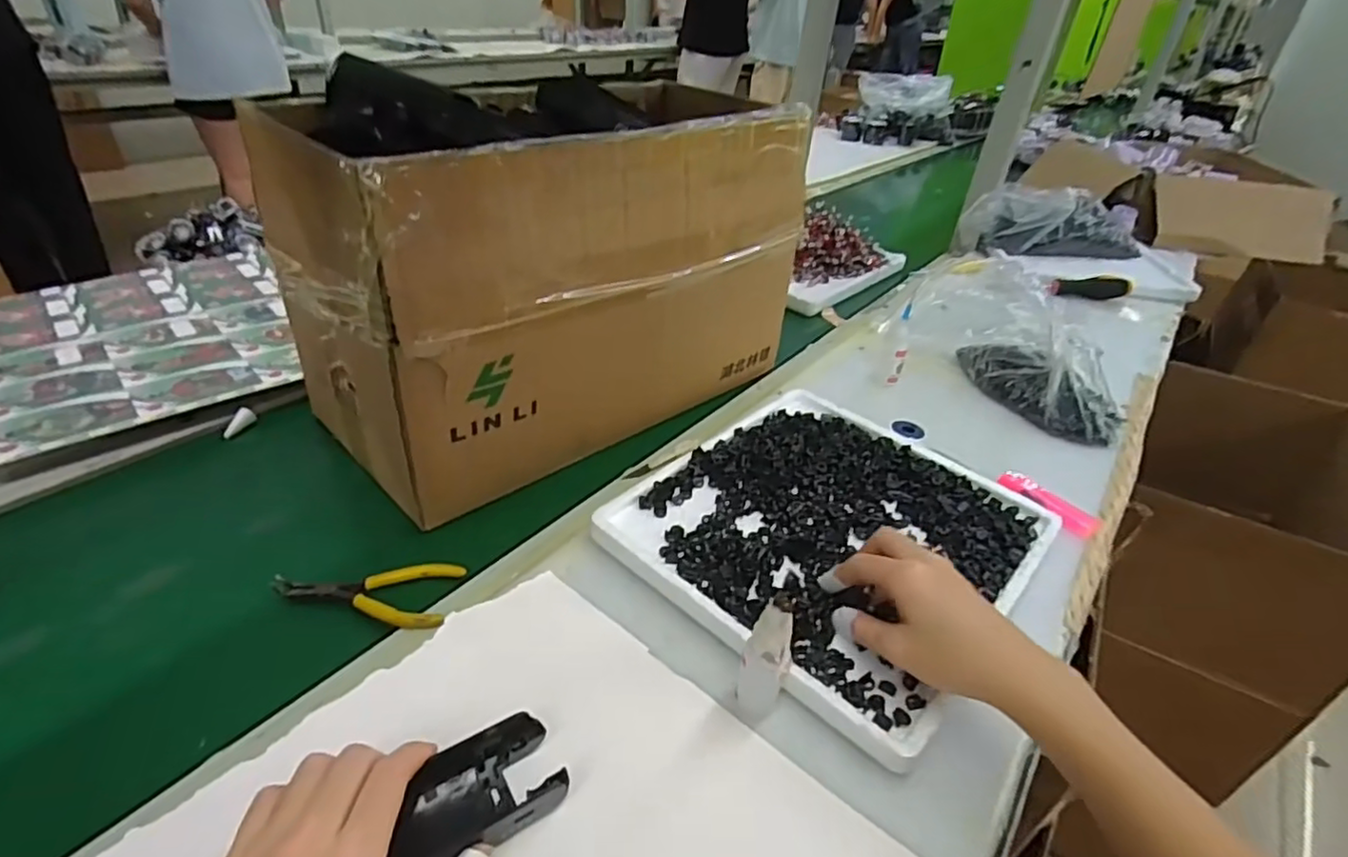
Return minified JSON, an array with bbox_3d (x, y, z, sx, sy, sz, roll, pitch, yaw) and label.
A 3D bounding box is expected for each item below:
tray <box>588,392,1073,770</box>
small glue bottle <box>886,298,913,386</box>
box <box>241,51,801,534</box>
[{"bbox_3d":[0.121,0.070,0.491,0.249,0.018,0.276,29,41,31],"label":"tray"},{"bbox_3d":[0.243,-0.089,0.692,0.018,0.089,0.032,15,36,14],"label":"small glue bottle"},{"bbox_3d":[-0.100,-0.142,0.574,0.419,0.264,0.211,-26,45,-37],"label":"box"}]

